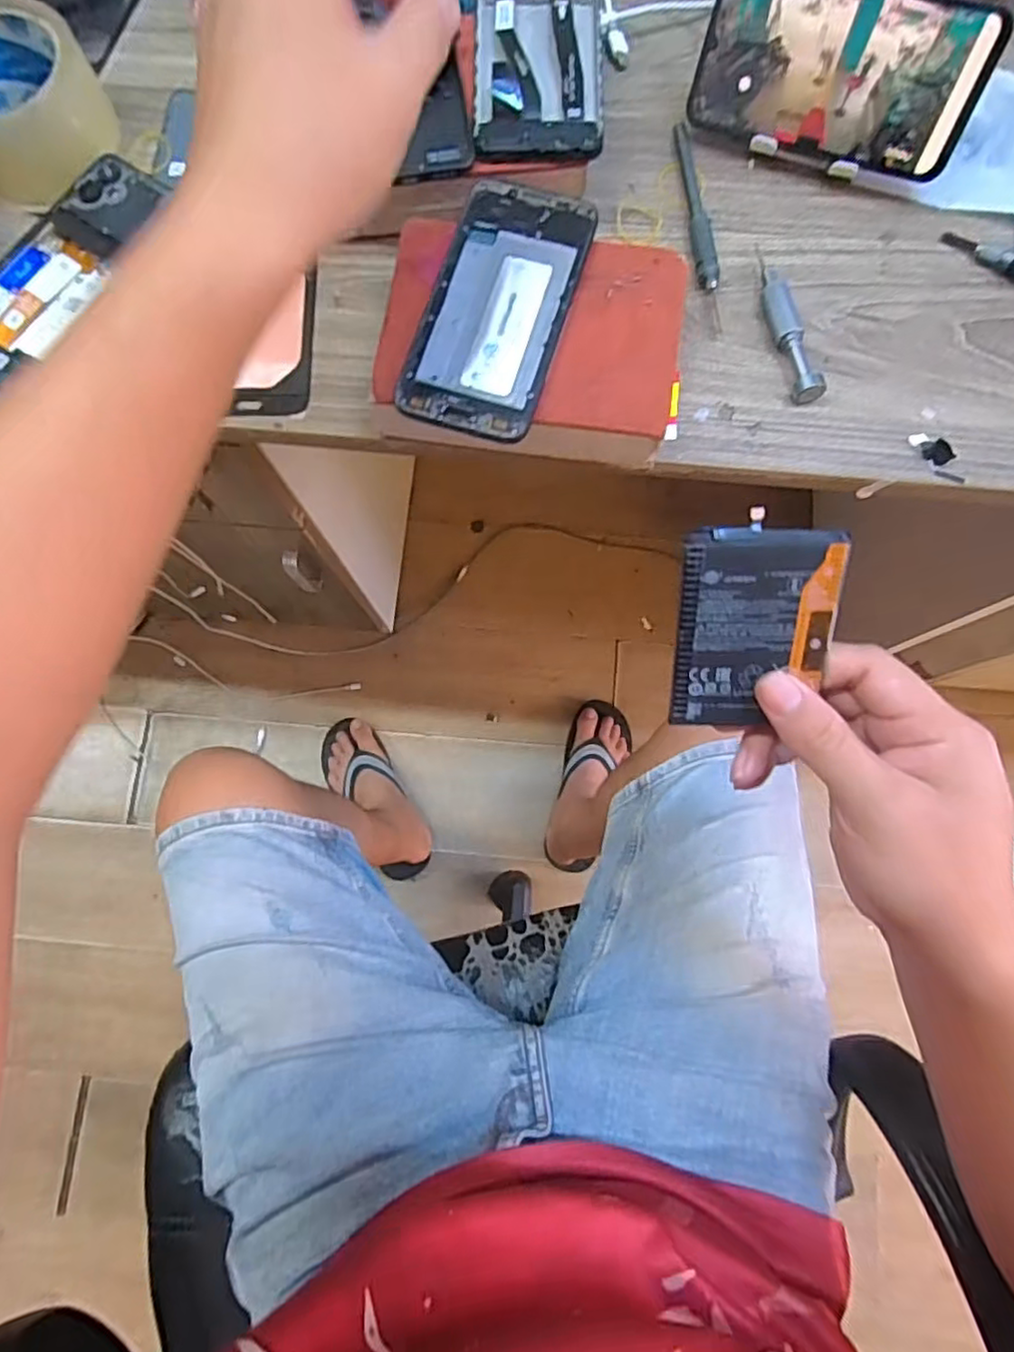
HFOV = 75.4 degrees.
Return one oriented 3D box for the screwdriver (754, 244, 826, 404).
[{"bbox_3d":[0.165,-0.213,0.392,0.017,0.013,0.105,-15,80,-2],"label":"screwdriver"}]

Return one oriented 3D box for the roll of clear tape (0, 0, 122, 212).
[{"bbox_3d":[-0.301,-0.354,0.411,0.099,0.060,0.093,0,79,1],"label":"roll of clear tape"}]

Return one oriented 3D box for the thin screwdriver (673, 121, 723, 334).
[{"bbox_3d":[0.120,-0.284,0.408,0.013,0.009,0.146,-4,79,0],"label":"thin screwdriver"}]

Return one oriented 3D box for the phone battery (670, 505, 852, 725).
[{"bbox_3d":[0.103,-0.019,0.273,0.061,0.004,0.087,1,116,6],"label":"phone battery"}]

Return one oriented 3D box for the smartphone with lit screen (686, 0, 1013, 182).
[{"bbox_3d":[0.191,-0.352,0.382,0.157,0.077,0.005,21,40,8],"label":"smartphone with lit screen"}]

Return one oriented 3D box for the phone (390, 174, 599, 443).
[{"bbox_3d":[-0.005,-0.199,0.353,0.073,0.004,0.148,17,80,4],"label":"phone"}]

